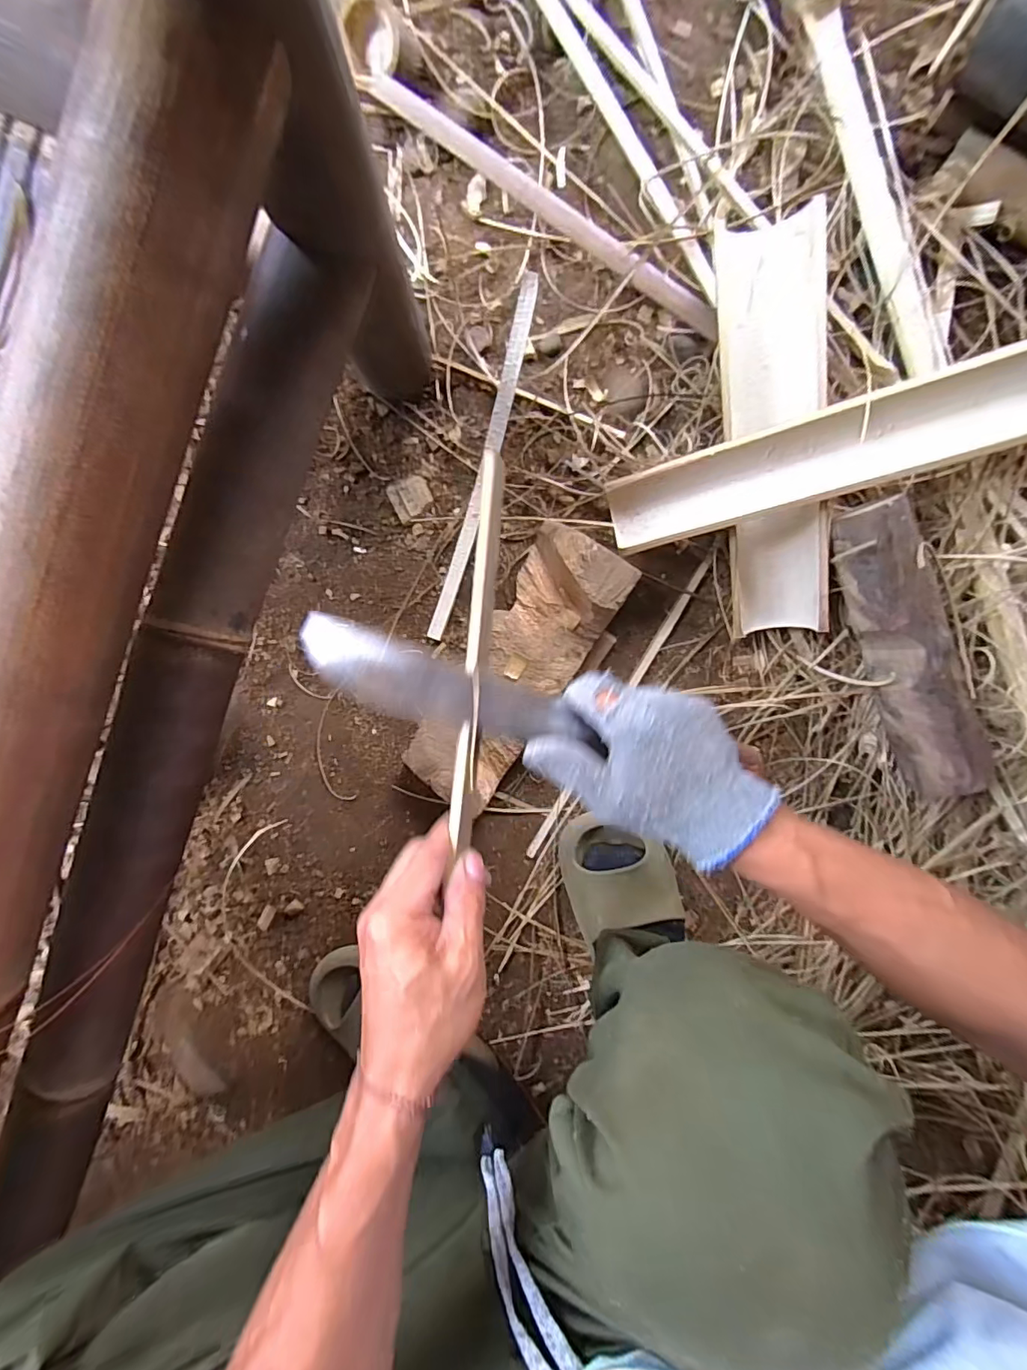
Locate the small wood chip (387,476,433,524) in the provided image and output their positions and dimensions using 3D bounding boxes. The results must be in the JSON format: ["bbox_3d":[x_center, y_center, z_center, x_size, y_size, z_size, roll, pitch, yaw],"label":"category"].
[{"bbox_3d":[-0.109,-0.199,0.544,0.042,0.005,0.041,-25,95,6],"label":"small wood chip"}]

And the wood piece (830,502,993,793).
[{"bbox_3d":[0.356,-0.028,0.455,0.060,0.052,0.272,-22,96,5],"label":"wood piece"}]

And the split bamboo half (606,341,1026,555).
[{"bbox_3d":[0.253,-0.190,0.430,0.337,0.024,0.069,-12,96,19],"label":"split bamboo half"}]

